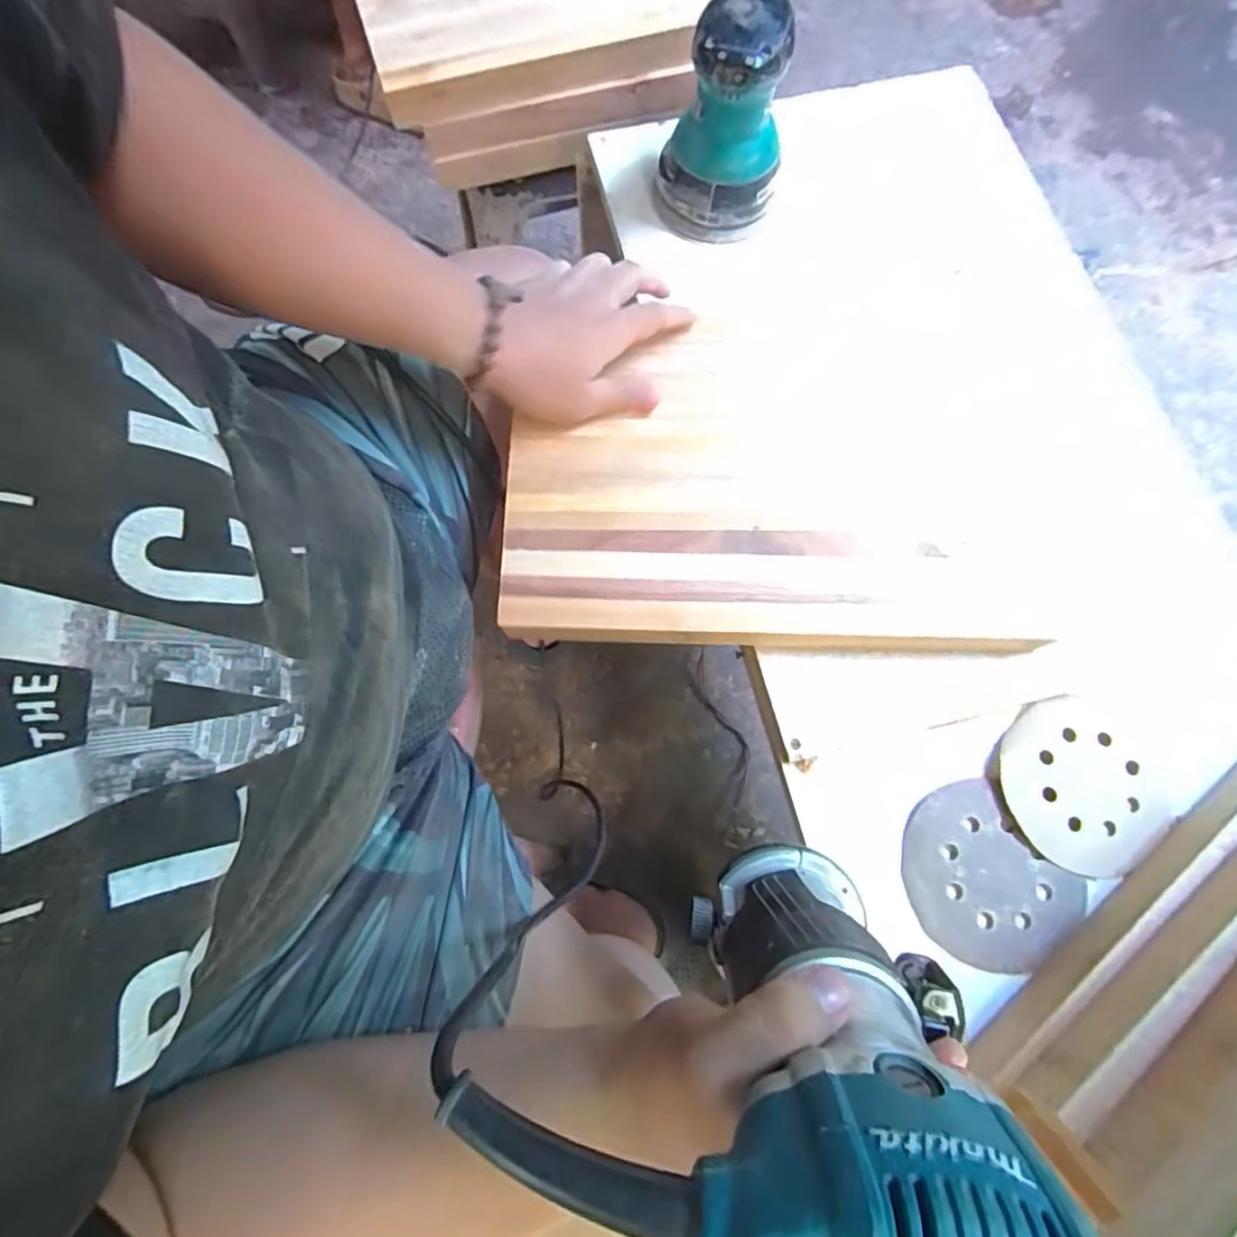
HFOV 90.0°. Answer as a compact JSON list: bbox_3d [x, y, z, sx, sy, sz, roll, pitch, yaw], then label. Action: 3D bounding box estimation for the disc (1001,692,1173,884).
[{"bbox_3d":[0.326,0.116,0.429,0.114,0.011,0.114,16,75,5],"label":"disc"}]

